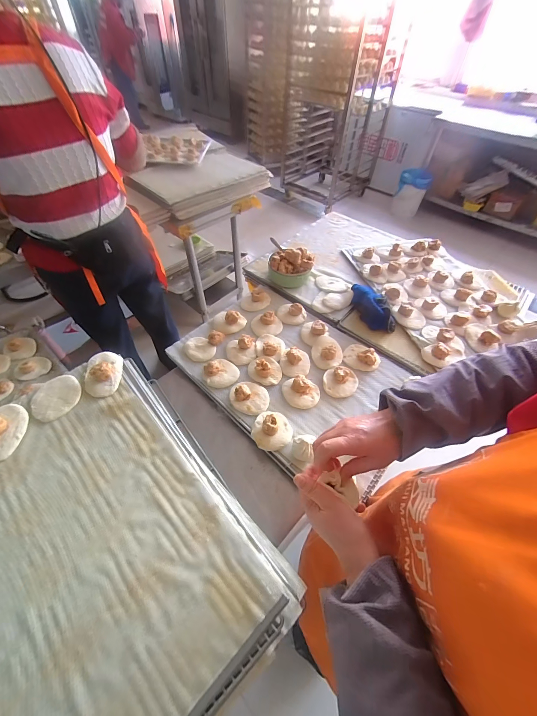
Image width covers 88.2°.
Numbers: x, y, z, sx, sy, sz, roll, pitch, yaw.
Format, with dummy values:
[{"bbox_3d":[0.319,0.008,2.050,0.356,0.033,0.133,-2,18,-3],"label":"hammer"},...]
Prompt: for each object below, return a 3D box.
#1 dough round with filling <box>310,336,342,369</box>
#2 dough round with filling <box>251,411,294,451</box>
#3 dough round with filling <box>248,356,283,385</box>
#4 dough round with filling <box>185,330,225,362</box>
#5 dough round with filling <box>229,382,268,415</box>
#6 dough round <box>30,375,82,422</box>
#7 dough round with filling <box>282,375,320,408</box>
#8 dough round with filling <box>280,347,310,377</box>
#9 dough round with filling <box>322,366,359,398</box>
[{"bbox_3d":[0.162,-0.023,0.752,0.082,0.032,0.106,12,53,7],"label":"dough round with filling"},{"bbox_3d":[0.009,0.156,0.614,0.088,0.041,0.090,14,53,9],"label":"dough round with filling"},{"bbox_3d":[-0.010,0.022,0.705,0.084,0.036,0.086,1,52,-1],"label":"dough round with filling"},{"bbox_3d":[-0.183,-0.041,0.762,0.091,0.033,0.108,24,55,16],"label":"dough round with filling"},{"bbox_3d":[-0.046,0.086,0.660,0.098,0.038,0.083,18,54,12],"label":"dough round with filling"},{"bbox_3d":[-0.440,0.081,0.576,0.089,0.011,0.093,1,52,-1],"label":"dough round"},{"bbox_3d":[0.080,0.081,0.673,0.088,0.032,0.075,-1,52,-2],"label":"dough round with filling"},{"bbox_3d":[0.071,0.007,0.728,0.076,0.032,0.077,1,52,-1],"label":"dough round with filling"},{"bbox_3d":[0.181,0.056,0.692,0.081,0.035,0.085,1,52,-1],"label":"dough round with filling"}]

